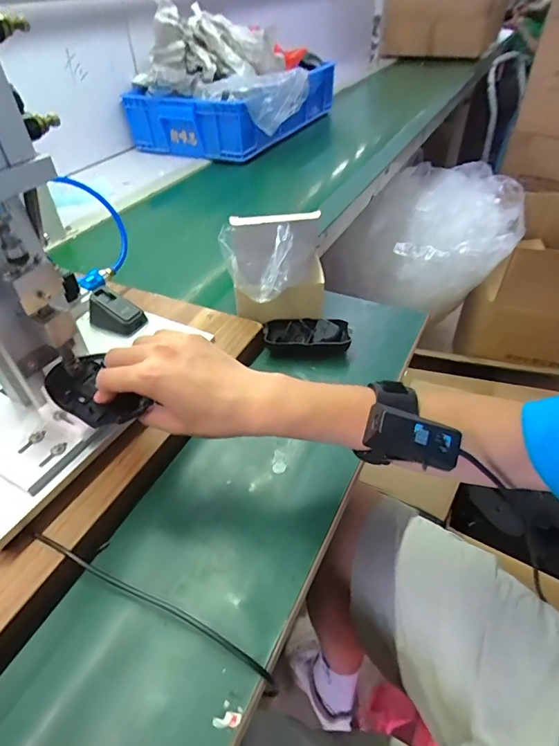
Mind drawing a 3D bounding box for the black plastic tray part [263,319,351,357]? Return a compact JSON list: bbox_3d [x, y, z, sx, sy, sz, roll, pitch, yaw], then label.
[{"bbox_3d":[0.036,-0.046,0.572,0.109,0.031,0.055,0,44,2],"label":"black plastic tray part"}]

